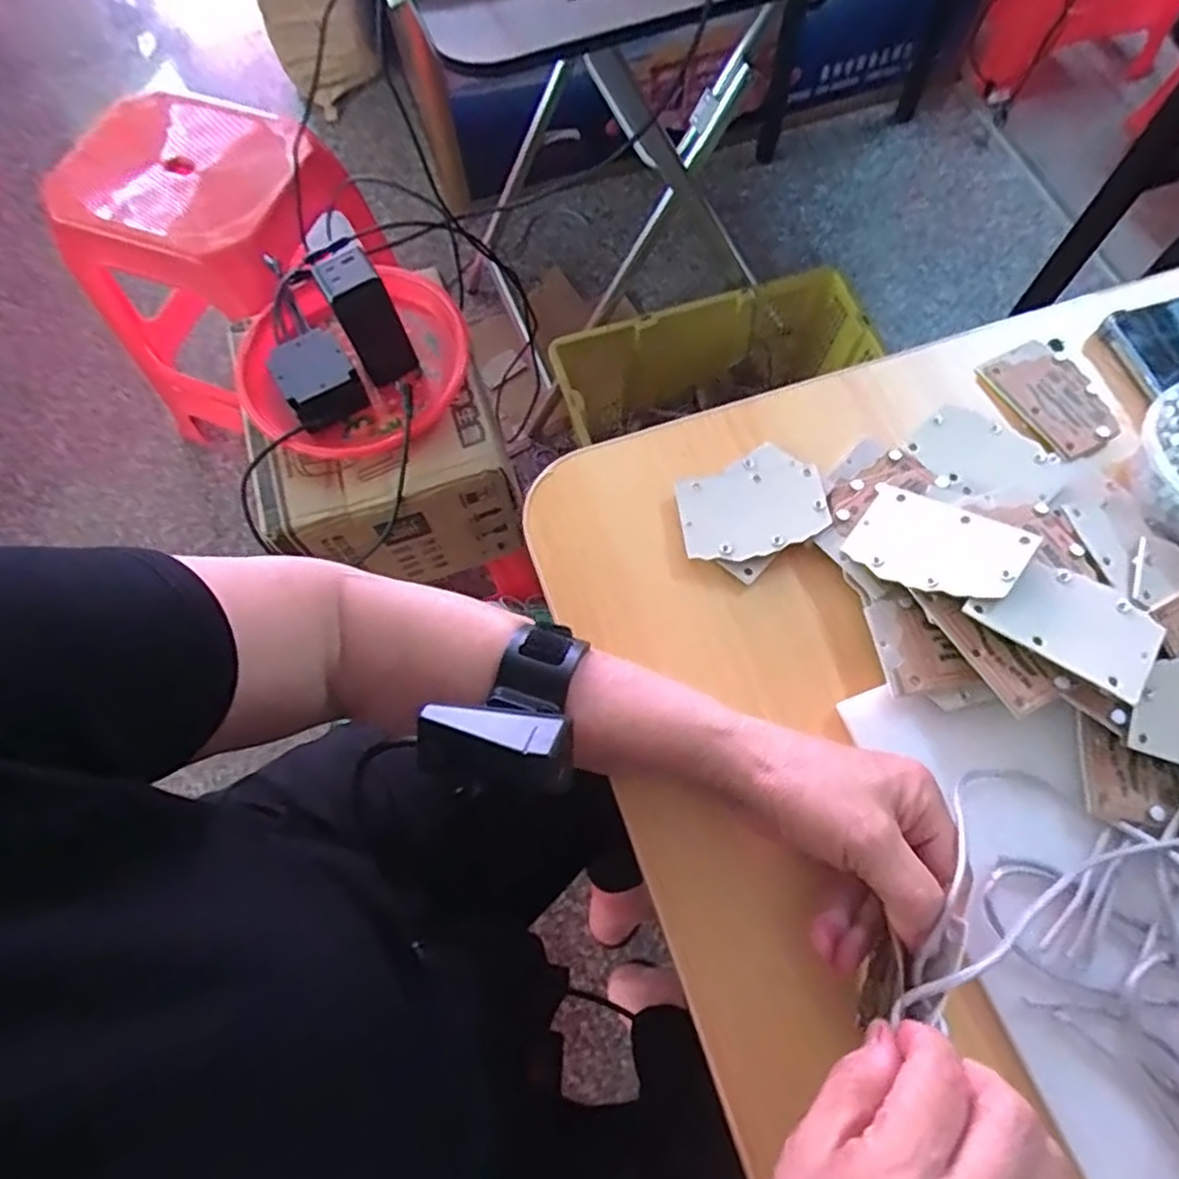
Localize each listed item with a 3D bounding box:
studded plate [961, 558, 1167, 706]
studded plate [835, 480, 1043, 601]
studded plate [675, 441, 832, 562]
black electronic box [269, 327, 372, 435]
[{"bbox_3d":[0.243,0.014,0.355,0.081,0.009,0.053,36,74,14],"label":"studded plate"},{"bbox_3d":[0.187,-0.024,0.380,0.084,0.004,0.055,28,73,37],"label":"studded plate"},{"bbox_3d":[0.095,-0.050,0.416,0.087,0.011,0.066,-22,70,-7],"label":"studded plate"},{"bbox_3d":[-0.279,-0.216,0.719,0.075,0.040,0.092,-34,72,-11],"label":"black electronic box"}]

